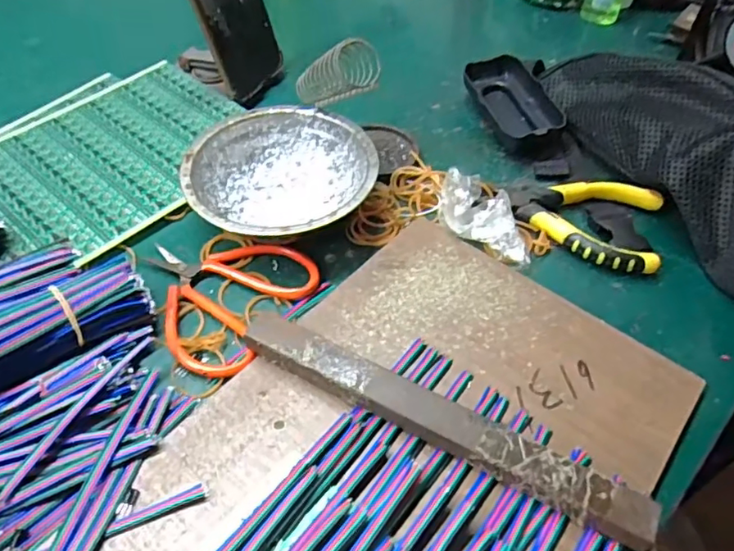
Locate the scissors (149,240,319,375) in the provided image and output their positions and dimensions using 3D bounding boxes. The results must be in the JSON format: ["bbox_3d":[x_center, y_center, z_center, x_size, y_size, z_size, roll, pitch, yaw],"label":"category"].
[{"bbox_3d":[-0.095,0.009,0.346,0.102,0.009,0.097,24,53,19],"label":"scissors"}]

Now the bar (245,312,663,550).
[{"bbox_3d":[0.032,0.074,0.282,0.215,0.019,0.024,24,53,18],"label":"bar"}]

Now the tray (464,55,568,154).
[{"bbox_3d":[0.125,-0.145,0.476,0.057,0.030,0.118,-11,50,-11],"label":"tray"}]

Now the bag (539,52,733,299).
[{"bbox_3d":[0.222,-0.092,0.393,0.061,0.078,0.243,-17,51,-15],"label":"bag"}]

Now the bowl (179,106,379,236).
[{"bbox_3d":[-0.059,-0.064,0.386,0.123,0.040,0.122,1,49,-1],"label":"bowl"}]

